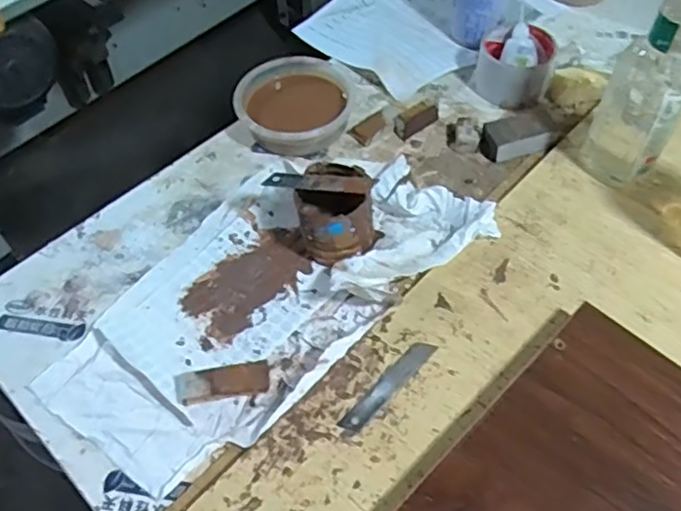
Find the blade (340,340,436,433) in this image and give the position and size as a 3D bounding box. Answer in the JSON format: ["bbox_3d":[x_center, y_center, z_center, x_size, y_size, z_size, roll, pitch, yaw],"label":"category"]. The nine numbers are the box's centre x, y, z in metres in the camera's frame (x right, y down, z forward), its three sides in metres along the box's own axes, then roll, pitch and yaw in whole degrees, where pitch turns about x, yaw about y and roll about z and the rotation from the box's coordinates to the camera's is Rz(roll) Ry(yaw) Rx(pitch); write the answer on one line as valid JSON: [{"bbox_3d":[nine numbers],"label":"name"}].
[{"bbox_3d":[0.039,0.103,0.505,0.018,0.004,0.099,37,64,24],"label":"blade"}]

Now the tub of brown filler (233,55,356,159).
[{"bbox_3d":[-0.050,-0.170,0.691,0.121,0.029,0.129,-1,55,1],"label":"tub of brown filler"}]

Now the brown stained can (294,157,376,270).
[{"bbox_3d":[-0.005,-0.035,0.571,0.067,0.071,0.066,-1,55,1],"label":"brown stained can"}]

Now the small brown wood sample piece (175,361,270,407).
[{"bbox_3d":[-0.095,0.103,0.514,0.074,0.017,0.026,-11,56,-6],"label":"small brown wood sample piece"}]

